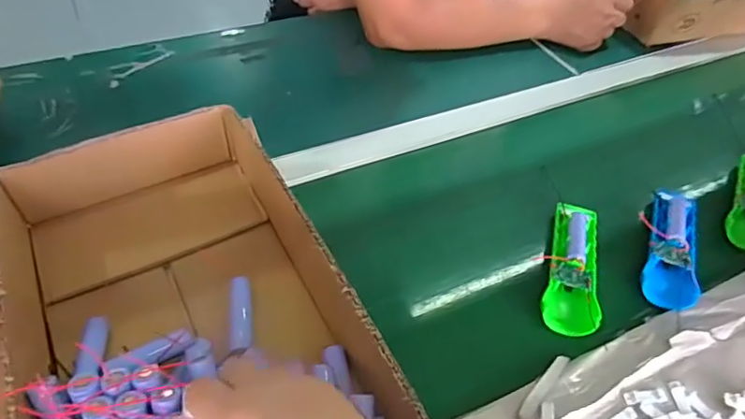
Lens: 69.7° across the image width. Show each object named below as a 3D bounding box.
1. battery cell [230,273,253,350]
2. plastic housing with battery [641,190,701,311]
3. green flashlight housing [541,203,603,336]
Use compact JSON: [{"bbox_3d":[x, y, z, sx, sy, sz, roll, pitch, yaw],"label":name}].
[{"bbox_3d":[-0.111,0.089,0.451,0.018,0.018,0.066,-3,51,-8],"label":"battery cell"},{"bbox_3d":[0.323,0.035,0.574,0.047,0.018,0.164,21,52,12],"label":"plastic housing with battery"},{"bbox_3d":[0.205,0.055,0.543,0.048,0.022,0.164,17,51,8],"label":"green flashlight housing"}]

